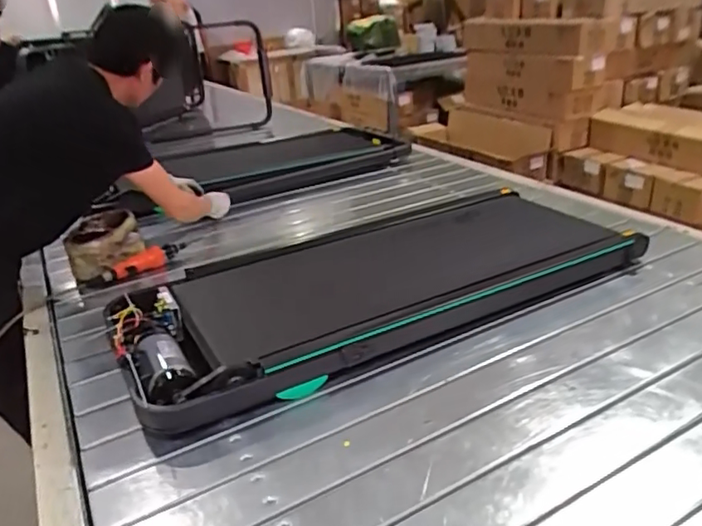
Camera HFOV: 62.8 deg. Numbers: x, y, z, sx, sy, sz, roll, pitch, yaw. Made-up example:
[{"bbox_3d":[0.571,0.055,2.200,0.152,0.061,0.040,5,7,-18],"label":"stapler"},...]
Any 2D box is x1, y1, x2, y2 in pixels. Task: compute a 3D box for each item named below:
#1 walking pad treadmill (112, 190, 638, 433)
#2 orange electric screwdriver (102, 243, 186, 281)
[{"bbox_3d":[0.092,0.033,1.324,1.184,0.129,0.494,-16,28,-21],"label":"walking pad treadmill"},{"bbox_3d":[-0.529,-0.009,1.492,0.227,0.050,0.046,-23,31,-32],"label":"orange electric screwdriver"}]

